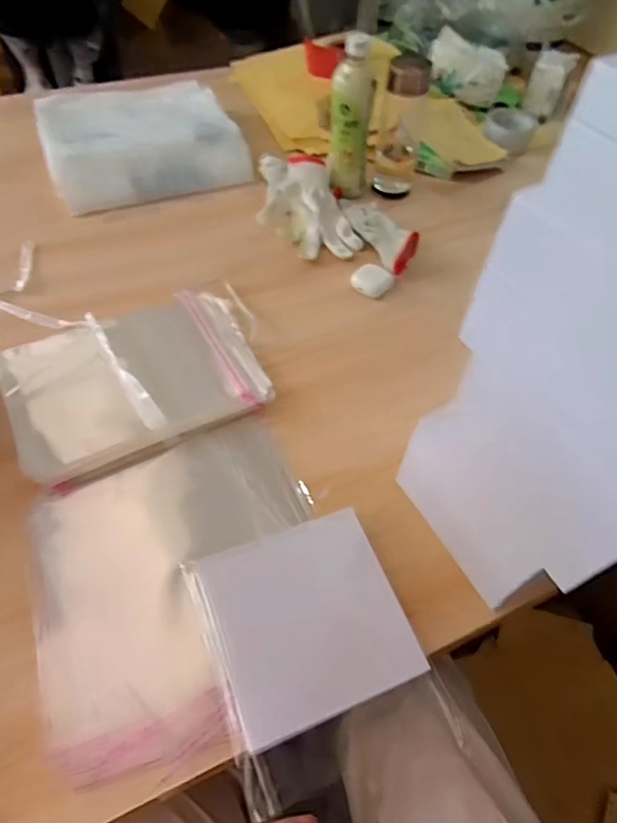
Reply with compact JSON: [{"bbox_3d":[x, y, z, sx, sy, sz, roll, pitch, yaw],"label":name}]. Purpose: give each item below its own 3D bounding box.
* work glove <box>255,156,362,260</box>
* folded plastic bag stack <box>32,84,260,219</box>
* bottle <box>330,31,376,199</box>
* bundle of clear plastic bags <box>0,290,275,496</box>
[{"bbox_3d":[-0.014,-0.318,0.791,0.130,0.052,0.226,-14,54,-14],"label":"work glove"},{"bbox_3d":[-0.284,-0.466,0.878,0.304,0.065,0.299,-17,55,-16],"label":"folded plastic bag stack"},{"bbox_3d":[0.063,-0.429,0.775,0.064,0.203,0.051,8,52,3],"label":"bottle"},{"bbox_3d":[-0.189,-0.044,0.583,0.274,0.042,0.207,-22,57,-19],"label":"bundle of clear plastic bags"}]

